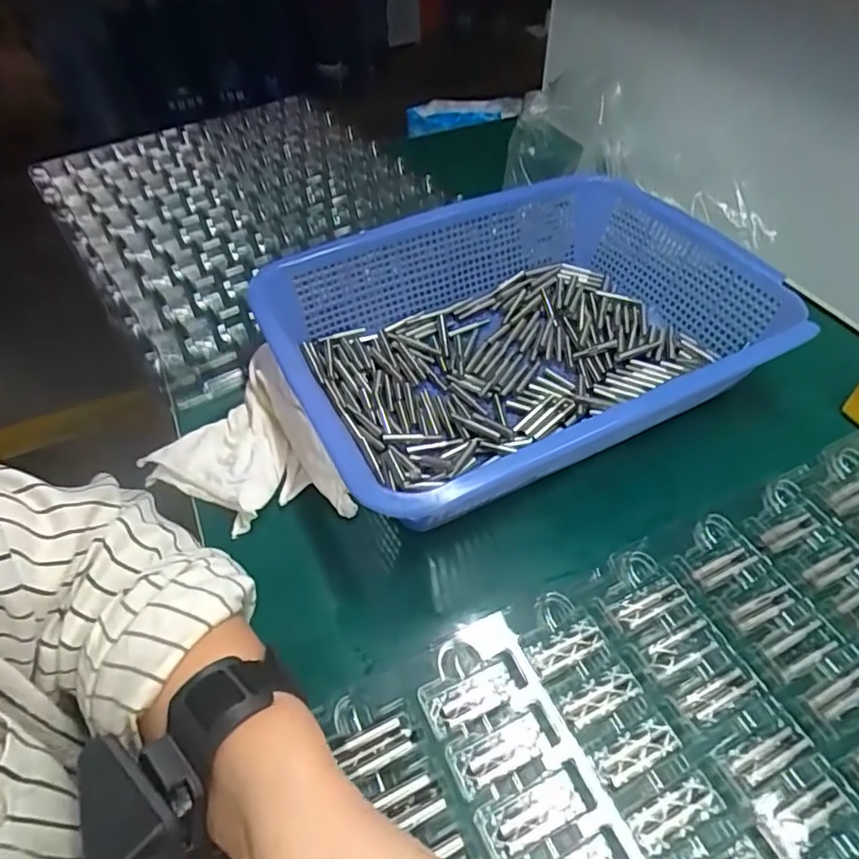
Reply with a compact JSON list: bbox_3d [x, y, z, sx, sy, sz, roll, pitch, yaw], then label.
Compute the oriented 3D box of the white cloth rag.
[{"bbox_3d":[-0.137,0.019,0.408,0.113,0.039,0.139,-26,53,-20],"label":"white cloth rag"}]

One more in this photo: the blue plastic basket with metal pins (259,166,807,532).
[{"bbox_3d":[0.075,-0.079,0.461,0.359,0.078,0.266,-22,52,-17],"label":"blue plastic basket with metal pins"}]

